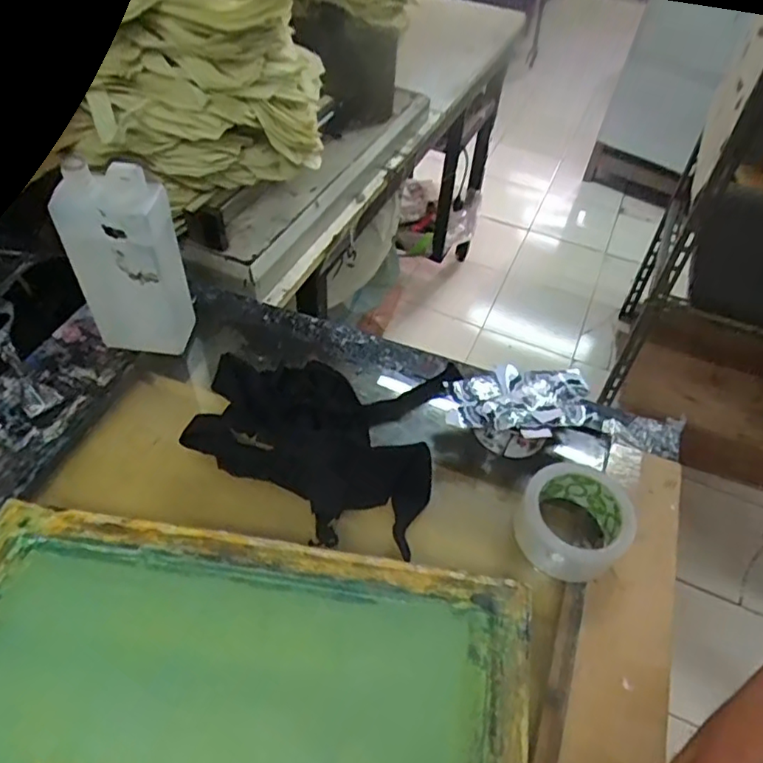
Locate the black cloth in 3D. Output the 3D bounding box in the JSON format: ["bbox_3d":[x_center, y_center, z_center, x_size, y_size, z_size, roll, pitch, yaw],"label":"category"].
[{"bbox_3d":[-0.066,0.046,0.616,0.248,0.045,0.220,12,51,4],"label":"black cloth"}]

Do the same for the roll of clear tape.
[{"bbox_3d":[0.184,0.132,0.560,0.100,0.048,0.106,39,57,24],"label":"roll of clear tape"}]

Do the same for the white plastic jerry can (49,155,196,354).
[{"bbox_3d":[-0.264,-0.120,0.618,0.093,0.216,0.062,9,52,2],"label":"white plastic jerry can"}]

